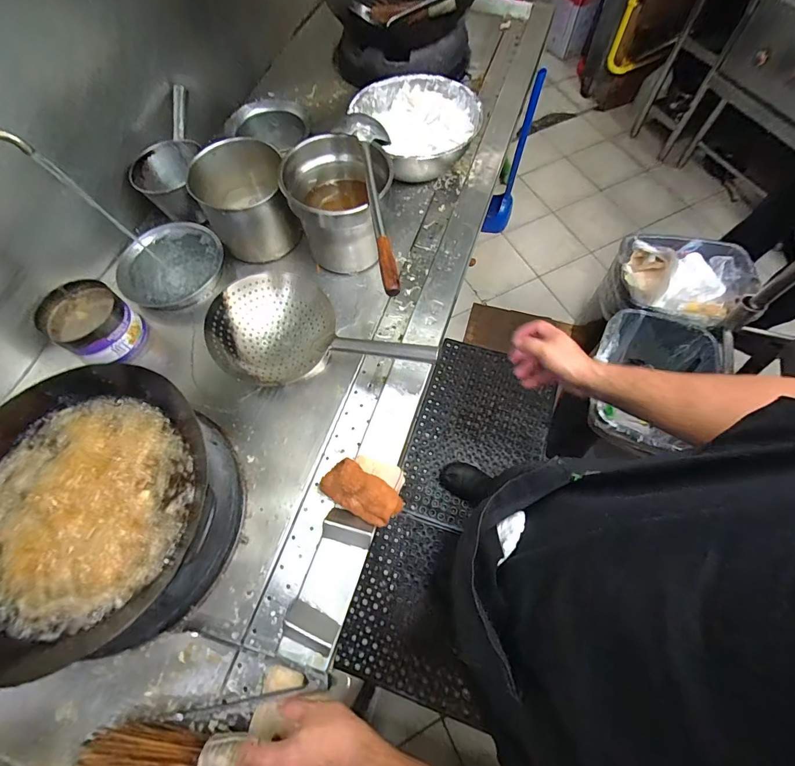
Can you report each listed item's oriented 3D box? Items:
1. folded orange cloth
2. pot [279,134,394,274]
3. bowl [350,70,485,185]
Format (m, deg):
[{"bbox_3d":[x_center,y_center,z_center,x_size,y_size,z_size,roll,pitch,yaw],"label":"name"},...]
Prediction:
[{"bbox_3d":[-0.064,0.182,0.662,0.149,0.068,0.070,26,69,13],"label":"folded orange cloth"},{"bbox_3d":[-0.124,-0.378,0.879,0.199,0.234,0.197,-1,66,2],"label":"pot"},{"bbox_3d":[0.064,-0.679,1.072,0.301,0.136,0.310,-1,66,2],"label":"bowl"}]

